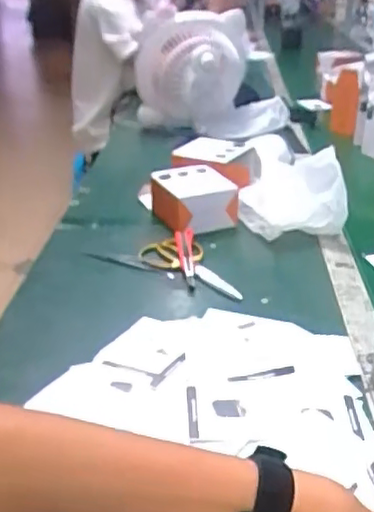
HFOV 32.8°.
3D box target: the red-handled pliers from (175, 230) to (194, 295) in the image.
[{"bbox_3d":[-0.001,0.002,0.834,0.023,0.029,0.136,0,26,-2],"label":"red-handled pliers"}]

